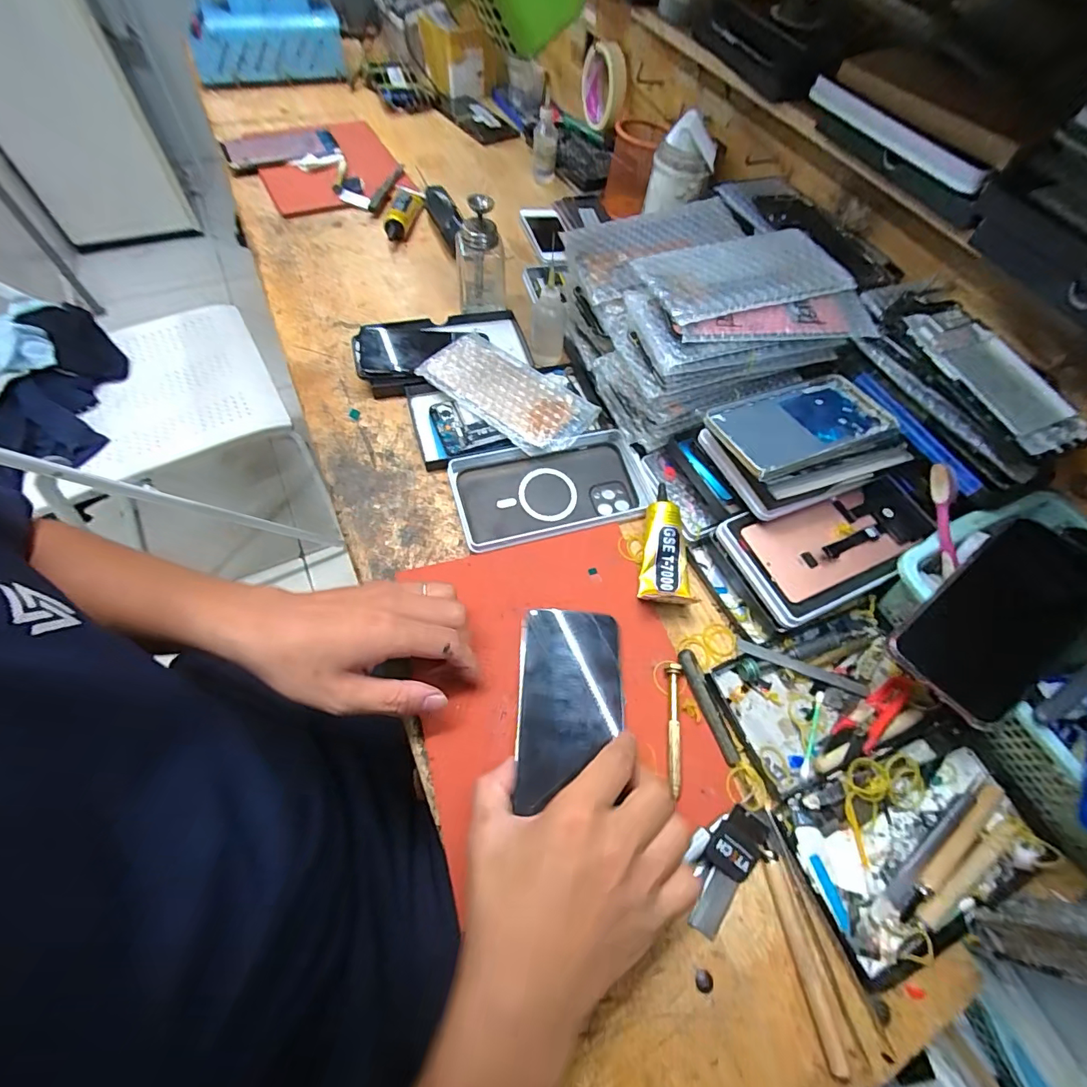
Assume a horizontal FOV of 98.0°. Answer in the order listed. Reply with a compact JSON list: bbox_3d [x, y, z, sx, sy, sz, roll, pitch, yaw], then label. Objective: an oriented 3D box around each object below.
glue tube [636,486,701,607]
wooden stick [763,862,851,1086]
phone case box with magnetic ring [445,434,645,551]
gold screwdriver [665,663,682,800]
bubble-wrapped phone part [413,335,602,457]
[{"bbox_3d":[0.112,-0.003,0.423,0.043,0.021,0.122,10,60,1],"label":"glue tube"},{"bbox_3d":[0.161,0.259,0.292,0.011,0.007,0.103,-6,62,-8],"label":"wooden stick"},{"bbox_3d":[0.007,-0.053,0.449,0.177,0.011,0.098,-12,63,-11],"label":"phone case box with magnetic ring"},{"bbox_3d":[0.096,0.135,0.349,0.011,0.006,0.092,9,60,0],"label":"gold screwdriver"},{"bbox_3d":[-0.036,-0.158,0.493,0.174,0.021,0.094,35,64,14],"label":"bubble-wrapped phone part"}]

